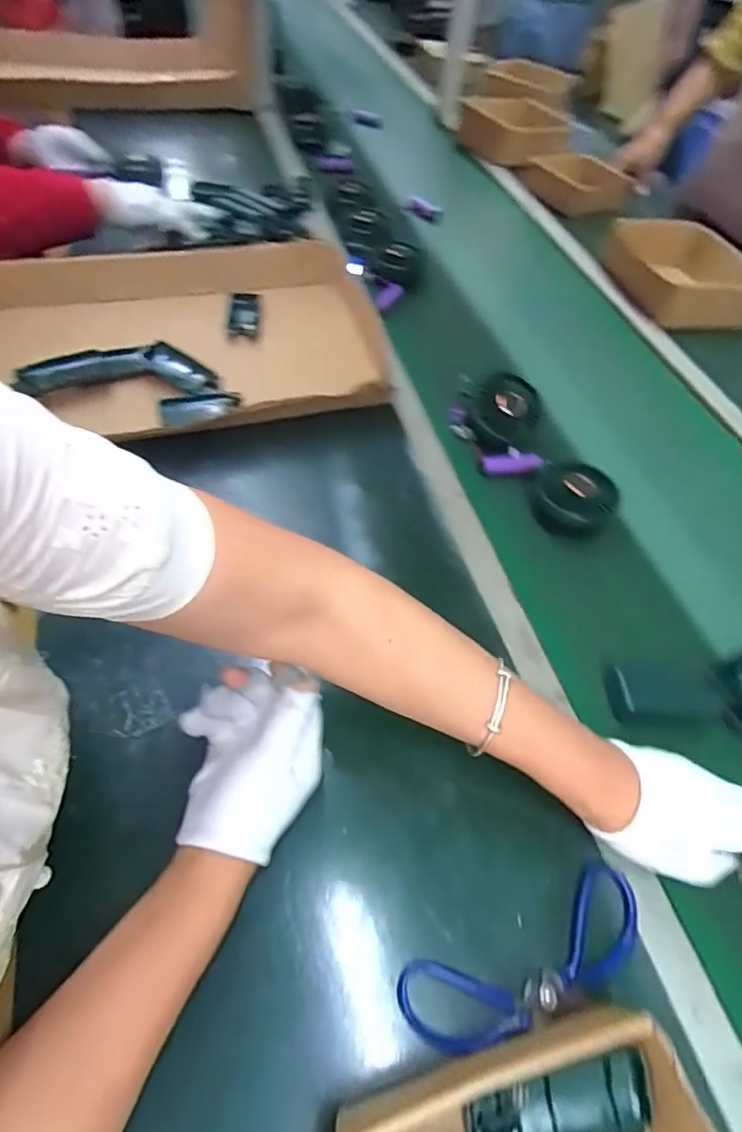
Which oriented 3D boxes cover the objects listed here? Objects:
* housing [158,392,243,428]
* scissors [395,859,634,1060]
[{"bbox_3d":[-0.195,-0.181,0.632,0.089,0.015,0.039,-12,57,-17],"label":"housing"},{"bbox_3d":[0.103,0.252,0.355,0.173,0.007,0.054,-16,58,-19],"label":"scissors"}]

